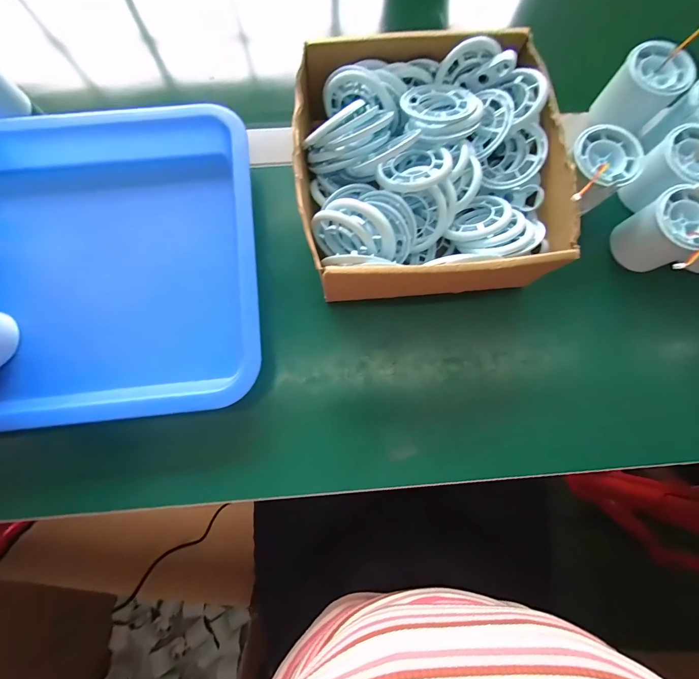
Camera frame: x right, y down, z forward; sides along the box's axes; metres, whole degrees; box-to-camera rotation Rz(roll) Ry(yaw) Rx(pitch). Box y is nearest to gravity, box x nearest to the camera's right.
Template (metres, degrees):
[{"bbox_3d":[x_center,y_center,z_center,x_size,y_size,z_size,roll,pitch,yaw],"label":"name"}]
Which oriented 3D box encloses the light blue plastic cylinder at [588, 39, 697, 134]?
[{"bbox_3d":[0.268,-0.230,0.311,0.052,0.055,0.048,0,79,-1],"label":"light blue plastic cylinder"}]

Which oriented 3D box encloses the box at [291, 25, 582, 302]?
[{"bbox_3d":[0.062,-0.132,0.272,0.197,0.065,0.205,-5,79,-2],"label":"box"}]

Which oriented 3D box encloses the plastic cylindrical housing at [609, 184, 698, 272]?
[{"bbox_3d":[0.266,-0.090,0.283,0.053,0.053,0.052,0,79,-1],"label":"plastic cylindrical housing"}]

